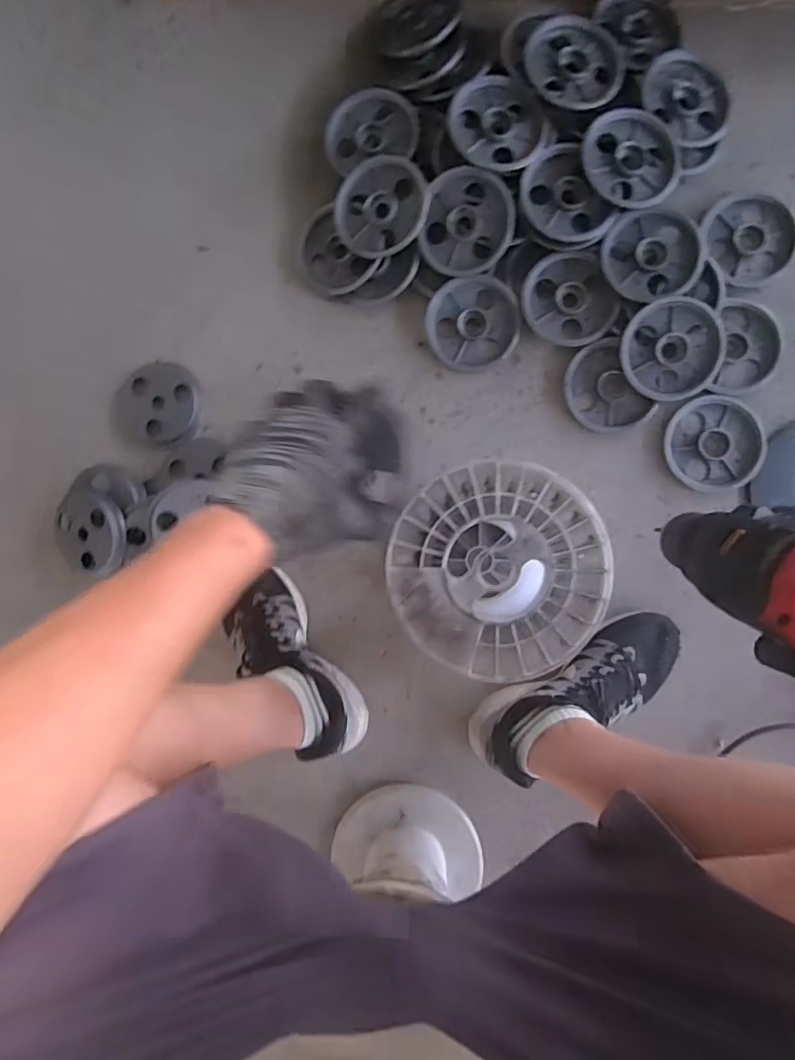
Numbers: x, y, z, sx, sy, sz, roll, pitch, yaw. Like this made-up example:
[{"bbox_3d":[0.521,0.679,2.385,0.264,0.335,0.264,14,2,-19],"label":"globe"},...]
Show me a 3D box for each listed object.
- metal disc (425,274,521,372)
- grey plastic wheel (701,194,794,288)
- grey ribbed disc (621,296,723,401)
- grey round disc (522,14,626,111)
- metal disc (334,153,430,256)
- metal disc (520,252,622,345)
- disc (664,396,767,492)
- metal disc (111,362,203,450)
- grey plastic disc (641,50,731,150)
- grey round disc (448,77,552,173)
[{"bbox_3d":[0.102,-0.277,0.706,0.121,0.024,0.121,0,89,4],"label":"metal disc"},{"bbox_3d":[0.454,-0.377,0.675,0.114,0.018,0.114,0,89,4],"label":"grey plastic wheel"},{"bbox_3d":[0.348,-0.227,0.665,0.123,0.032,0.120,0,89,4],"label":"grey ribbed disc"},{"bbox_3d":[0.224,-0.587,0.658,0.125,0.019,0.109,11,90,5],"label":"grey round disc"},{"bbox_3d":[-0.021,-0.421,0.679,0.117,0.034,0.117,0,89,4],"label":"metal disc"},{"bbox_3d":[0.222,-0.300,0.681,0.108,0.015,0.117,0,89,4],"label":"metal disc"},{"bbox_3d":[0.410,-0.112,0.682,0.122,0.027,0.113,0,89,4],"label":"disc"},{"bbox_3d":[-0.342,-0.177,0.740,0.119,0.018,0.116,0,89,4],"label":"metal disc"},{"bbox_3d":[0.376,-0.554,0.669,0.098,0.019,0.123,-36,87,3],"label":"grey plastic disc"},{"bbox_3d":[0.129,-0.513,0.658,0.124,0.014,0.109,29,91,4],"label":"grey round disc"}]

